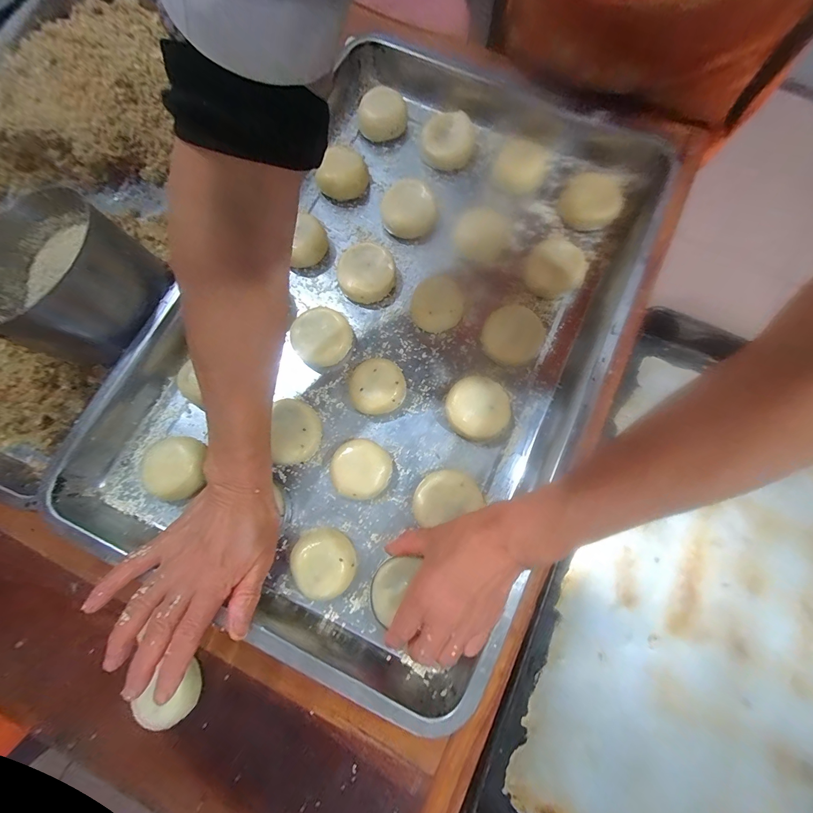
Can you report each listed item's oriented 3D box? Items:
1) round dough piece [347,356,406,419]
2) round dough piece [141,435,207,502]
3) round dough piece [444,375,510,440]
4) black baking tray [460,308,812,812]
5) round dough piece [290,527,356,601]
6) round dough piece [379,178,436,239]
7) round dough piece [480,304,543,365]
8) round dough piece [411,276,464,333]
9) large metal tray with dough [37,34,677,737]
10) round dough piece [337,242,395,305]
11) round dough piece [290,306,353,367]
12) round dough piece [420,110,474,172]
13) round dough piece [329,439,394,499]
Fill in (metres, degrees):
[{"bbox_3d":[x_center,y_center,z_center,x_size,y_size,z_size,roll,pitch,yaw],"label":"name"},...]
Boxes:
[{"bbox_3d":[-0.029,-0.018,0.343,0.054,0.026,0.052,0,77,0],"label":"round dough piece"},{"bbox_3d":[-0.212,0.053,0.323,0.056,0.020,0.053,0,77,0],"label":"round dough piece"},{"bbox_3d":[0.068,0.002,0.341,0.055,0.021,0.059,0,77,0],"label":"round dough piece"},{"bbox_3d":[0.367,0.272,0.373,0.455,0.053,0.564,26,79,5],"label":"black baking tray"},{"bbox_3d":[-0.072,0.135,0.307,0.054,0.027,0.054,0,77,0],"label":"round dough piece"},{"bbox_3d":[0.003,-0.217,0.388,0.057,0.023,0.057,0,77,0],"label":"round dough piece"},{"bbox_3d":[0.106,-0.071,0.358,0.057,0.020,0.057,0,77,0],"label":"round dough piece"},{"bbox_3d":[0.032,-0.107,0.363,0.052,0.028,0.063,9,77,2],"label":"round dough piece"},{"bbox_3d":[0.000,-0.099,0.363,0.375,0.071,0.620,27,79,5],"label":"large metal tray with dough"},{"bbox_3d":[-0.043,-0.140,0.373,0.057,0.020,0.061,0,77,0],"label":"round dough piece"},{"bbox_3d":[-0.085,-0.071,0.352,0.052,0.032,0.058,40,80,8],"label":"round dough piece"},{"bbox_3d":[0.046,-0.298,0.393,0.055,0.020,0.056,13,78,3],"label":"round dough piece"},{"bbox_3d":[-0.042,0.058,0.327,0.052,0.022,0.052,0,77,0],"label":"round dough piece"}]

